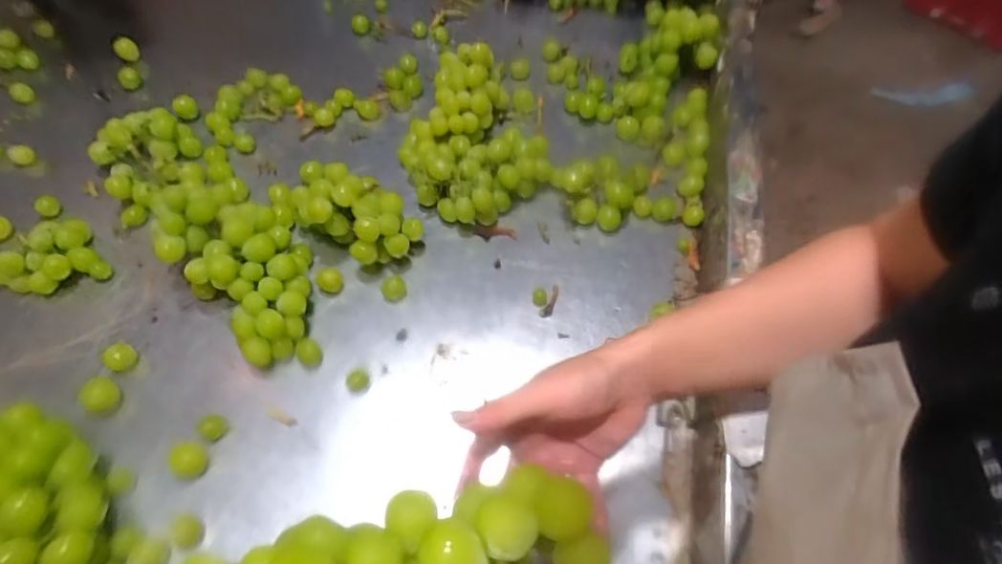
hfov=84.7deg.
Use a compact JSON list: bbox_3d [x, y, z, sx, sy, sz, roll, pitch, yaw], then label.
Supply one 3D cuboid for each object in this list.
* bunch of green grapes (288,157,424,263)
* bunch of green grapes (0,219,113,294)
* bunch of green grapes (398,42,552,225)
[{"bbox_3d":[-0.155,-0.072,0.582,0.096,0.084,0.116,-36,63,-23],"label":"bunch of green grapes"},{"bbox_3d":[-0.478,-0.032,0.578,0.102,0.044,0.080,-20,58,-14],"label":"bunch of green grapes"},{"bbox_3d":[-0.044,-0.179,0.655,0.155,0.087,0.231,-18,58,-13],"label":"bunch of green grapes"}]

